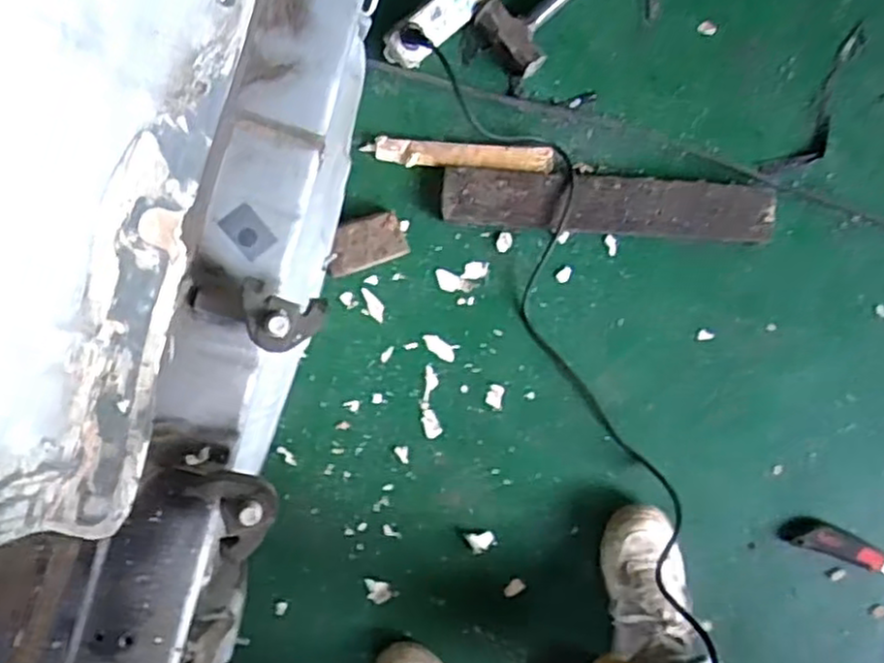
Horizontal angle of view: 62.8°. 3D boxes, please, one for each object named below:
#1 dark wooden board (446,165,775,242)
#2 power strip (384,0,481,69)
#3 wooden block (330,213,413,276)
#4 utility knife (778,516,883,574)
[{"bbox_3d":[0.250,-0.177,1.017,0.455,0.046,0.083,2,88,-2],"label":"dark wooden board"},{"bbox_3d":[0.003,-0.434,0.997,0.180,0.037,0.052,-40,90,-3],"label":"power strip"},{"bbox_3d":[-0.105,-0.120,0.984,0.107,0.032,0.064,-22,89,-3],"label":"wooden block"},{"bbox_3d":[0.572,0.301,0.998,0.207,0.018,0.040,19,88,-1],"label":"utility knife"}]

